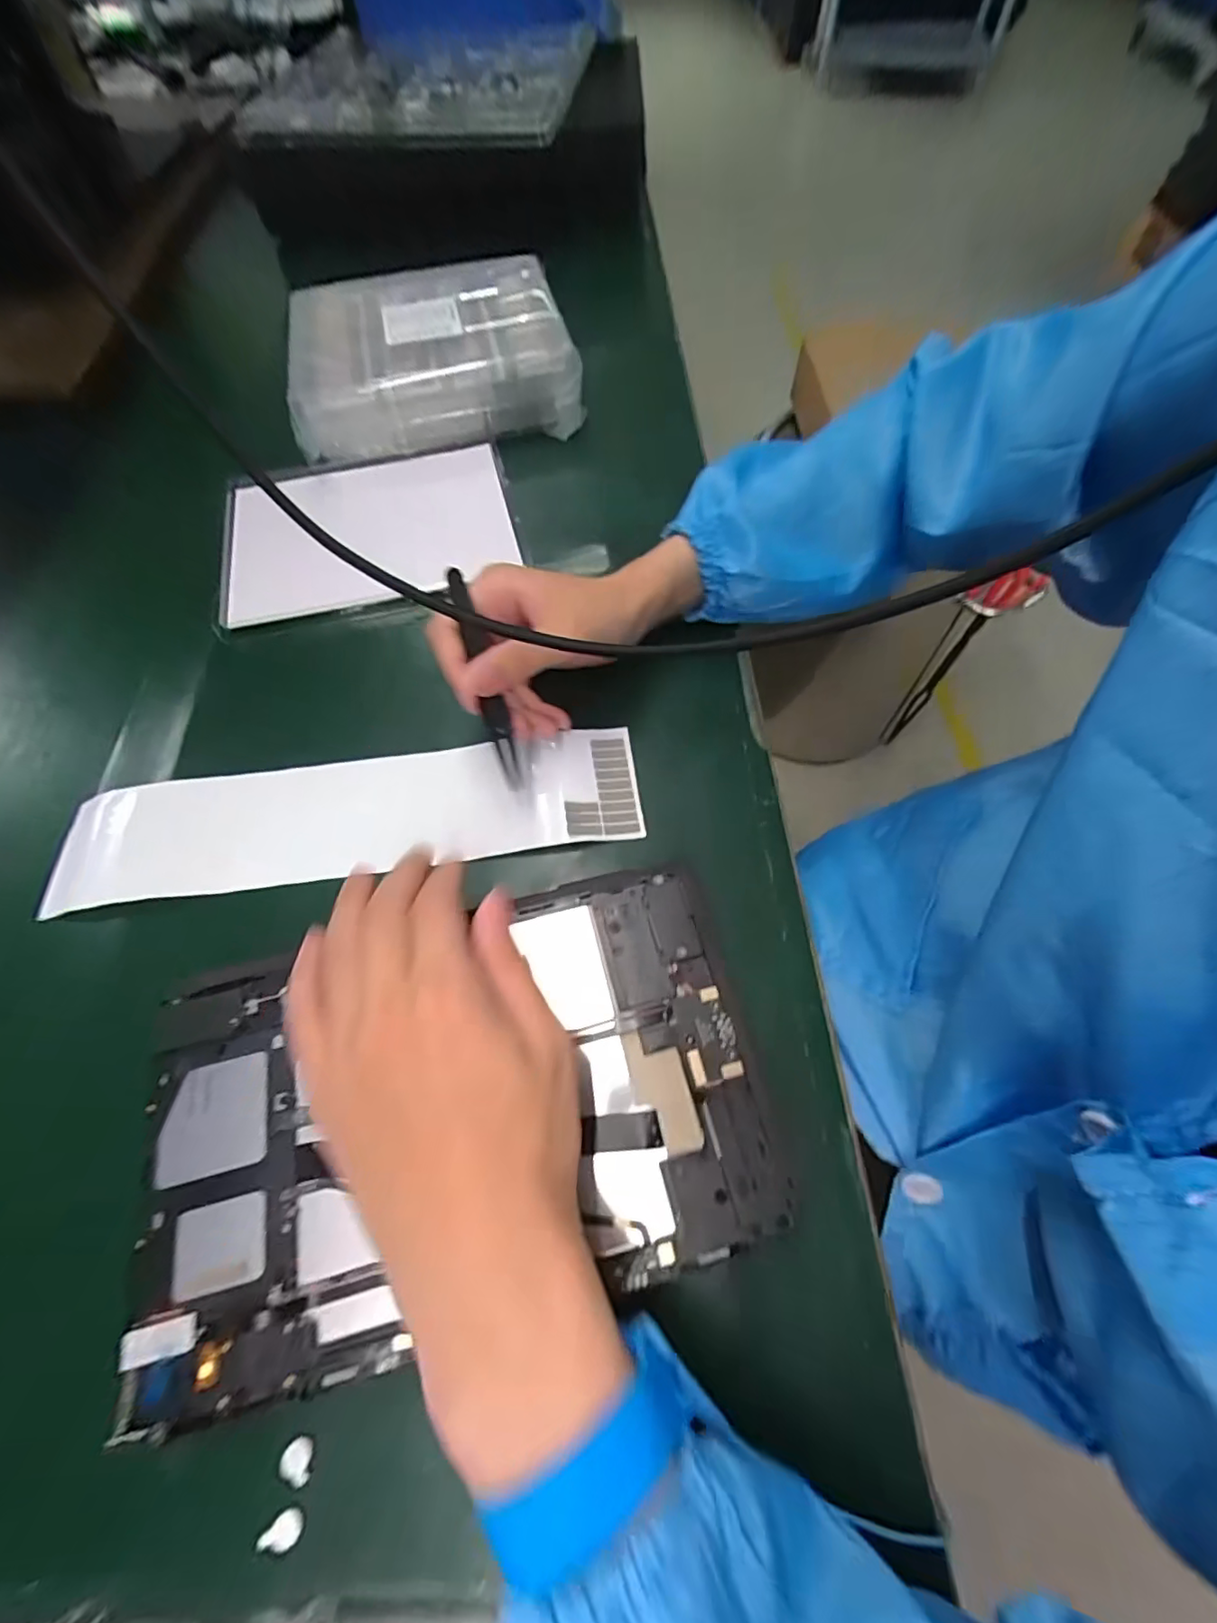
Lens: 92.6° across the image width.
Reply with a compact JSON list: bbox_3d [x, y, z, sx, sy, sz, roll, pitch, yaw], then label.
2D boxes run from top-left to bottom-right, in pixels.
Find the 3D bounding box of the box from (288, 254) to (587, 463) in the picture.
[{"bbox_3d":[-0.145,-0.374,0.483,0.219,0.057,0.177,-13,63,-6],"label":"box"}]

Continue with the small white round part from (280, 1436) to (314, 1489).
[{"bbox_3d":[-0.110,0.231,0.206,0.008,0.006,0.013,-41,69,-19],"label":"small white round part"}]

